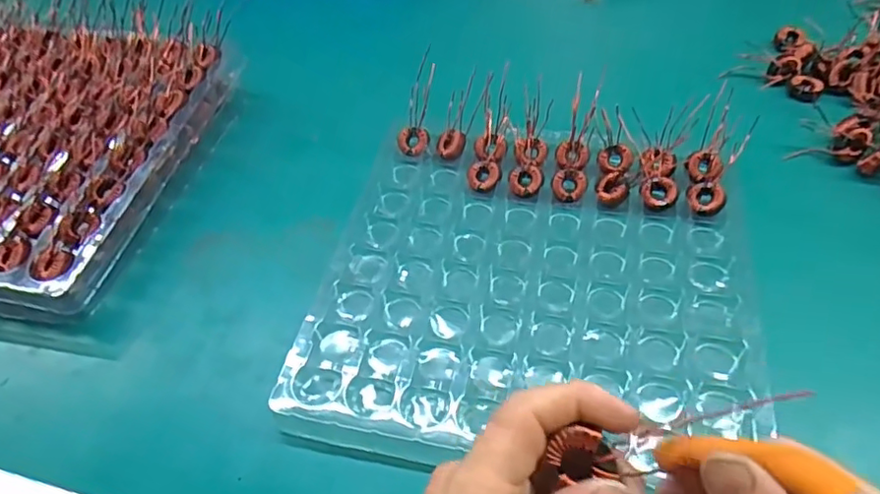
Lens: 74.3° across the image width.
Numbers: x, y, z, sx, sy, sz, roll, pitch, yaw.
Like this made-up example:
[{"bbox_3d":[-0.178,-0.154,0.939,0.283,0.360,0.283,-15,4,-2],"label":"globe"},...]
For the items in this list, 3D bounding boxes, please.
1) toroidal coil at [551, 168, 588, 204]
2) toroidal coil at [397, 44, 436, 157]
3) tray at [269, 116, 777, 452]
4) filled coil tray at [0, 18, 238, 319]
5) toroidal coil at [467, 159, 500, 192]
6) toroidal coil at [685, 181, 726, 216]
[{"bbox_3d":[0.102,-0.049,0.460,0.026,0.010,0.032,17,55,18],"label":"toroidal coil"},{"bbox_3d":[-0.017,-0.126,0.505,0.025,0.009,0.095,11,91,14],"label":"toroidal coil"},{"bbox_3d":[0.066,0.019,0.411,0.280,0.028,0.272,6,52,10],"label":"tray"},{"bbox_3d":[-0.363,-0.085,0.506,0.283,0.065,0.291,8,53,12],"label":"filled coil tray"},{"bbox_3d":[0.035,-0.058,0.476,0.025,0.010,0.029,9,53,13],"label":"toroidal coil"},{"bbox_3d":[0.202,-0.037,0.442,0.027,0.012,0.028,11,53,14],"label":"toroidal coil"}]

